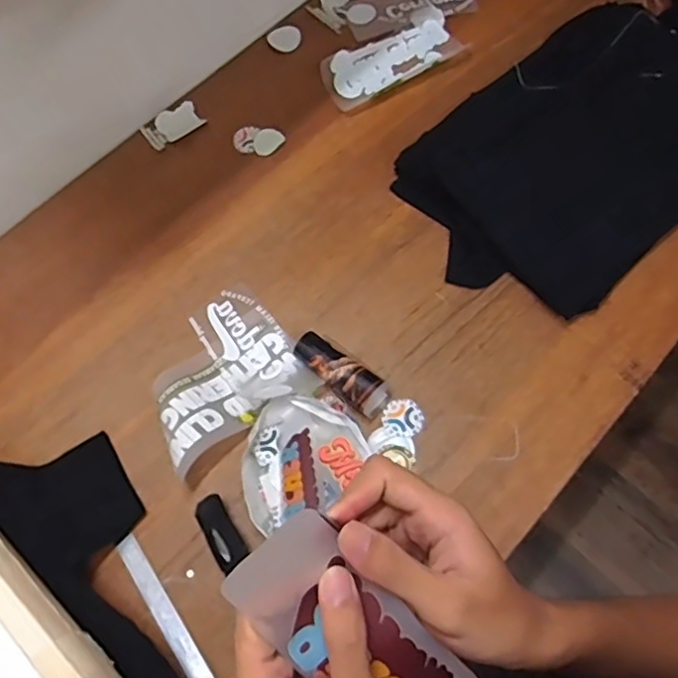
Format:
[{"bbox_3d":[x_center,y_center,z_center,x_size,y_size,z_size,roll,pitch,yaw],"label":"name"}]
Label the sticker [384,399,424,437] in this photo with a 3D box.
[{"bbox_3d":[0.088,0.108,0.830,0.056,0.004,0.049,8,68,6],"label":"sticker"}]

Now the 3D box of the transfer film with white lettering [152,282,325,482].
[{"bbox_3d":[-0.172,0.040,0.847,0.220,0.062,0.214,-34,70,-11],"label":"transfer film with white lettering"}]

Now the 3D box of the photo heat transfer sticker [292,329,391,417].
[{"bbox_3d":[0.003,0.044,0.841,0.145,0.052,0.055,38,74,17],"label":"photo heat transfer sticker"}]

